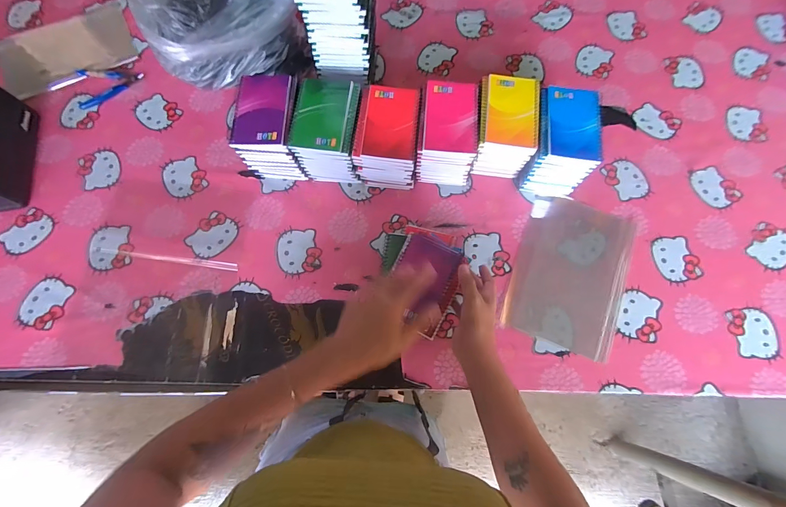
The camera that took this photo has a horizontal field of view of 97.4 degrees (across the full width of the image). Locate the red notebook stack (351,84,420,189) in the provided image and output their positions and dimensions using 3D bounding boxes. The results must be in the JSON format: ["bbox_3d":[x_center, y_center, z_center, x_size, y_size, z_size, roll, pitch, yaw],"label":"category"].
[{"bbox_3d":[-0.009,-0.192,0.585,0.097,0.106,0.136,6,73,1],"label":"red notebook stack"}]

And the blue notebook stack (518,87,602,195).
[{"bbox_3d":[0.274,-0.177,0.581,0.097,0.112,0.148,6,73,2],"label":"blue notebook stack"}]

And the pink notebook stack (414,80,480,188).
[{"bbox_3d":[0.086,-0.195,0.588,0.097,0.110,0.143,4,73,1],"label":"pink notebook stack"}]

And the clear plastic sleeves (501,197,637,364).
[{"bbox_3d":[0.292,0.028,0.572,0.168,0.014,0.245,21,74,6],"label":"clear plastic sleeves"}]

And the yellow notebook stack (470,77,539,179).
[{"bbox_3d":[0.182,-0.204,0.590,0.095,0.111,0.138,7,73,2],"label":"yellow notebook stack"}]

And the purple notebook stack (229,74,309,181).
[{"bbox_3d":[-0.201,-0.210,0.588,0.095,0.114,0.134,1,73,0],"label":"purple notebook stack"}]

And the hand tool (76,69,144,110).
[{"bbox_3d":[-0.551,-0.330,0.672,0.115,0.007,0.088,-16,74,-5],"label":"hand tool"}]

